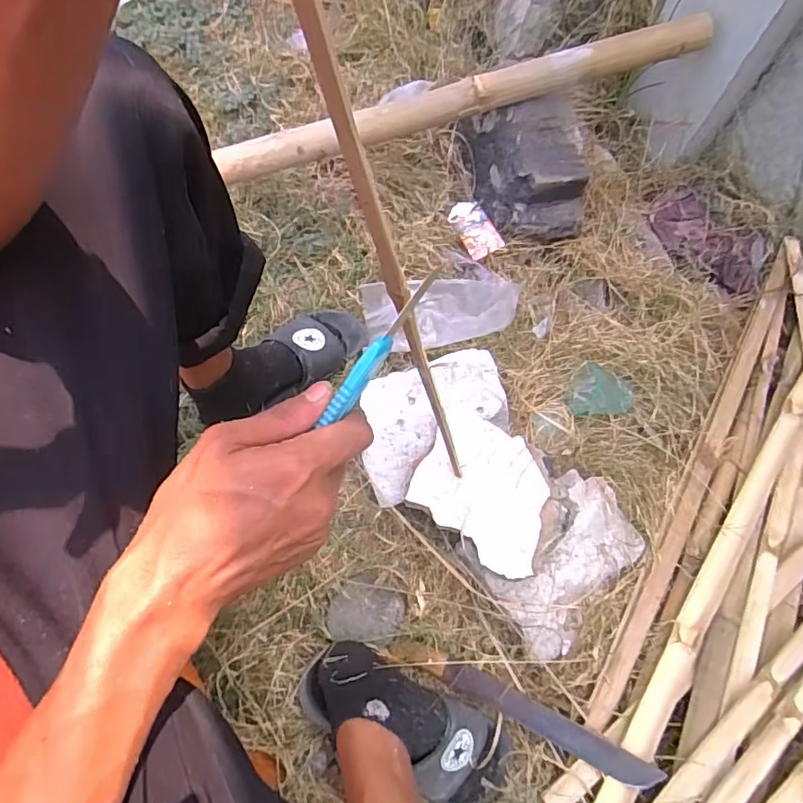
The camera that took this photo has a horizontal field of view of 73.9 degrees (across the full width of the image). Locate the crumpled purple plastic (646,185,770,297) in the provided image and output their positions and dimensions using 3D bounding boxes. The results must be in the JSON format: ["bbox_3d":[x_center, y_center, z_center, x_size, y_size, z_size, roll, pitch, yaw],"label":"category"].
[{"bbox_3d":[0.478,-0.257,0.843,0.108,0.036,0.199,-41,76,-17],"label":"crumpled purple plastic"}]

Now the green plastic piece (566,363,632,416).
[{"bbox_3d":[0.274,-0.006,0.739,0.077,0.009,0.071,31,87,14],"label":"green plastic piece"}]

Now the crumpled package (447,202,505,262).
[{"bbox_3d":[0.110,-0.263,0.810,0.052,0.016,0.099,-21,71,-12],"label":"crumpled package"}]

